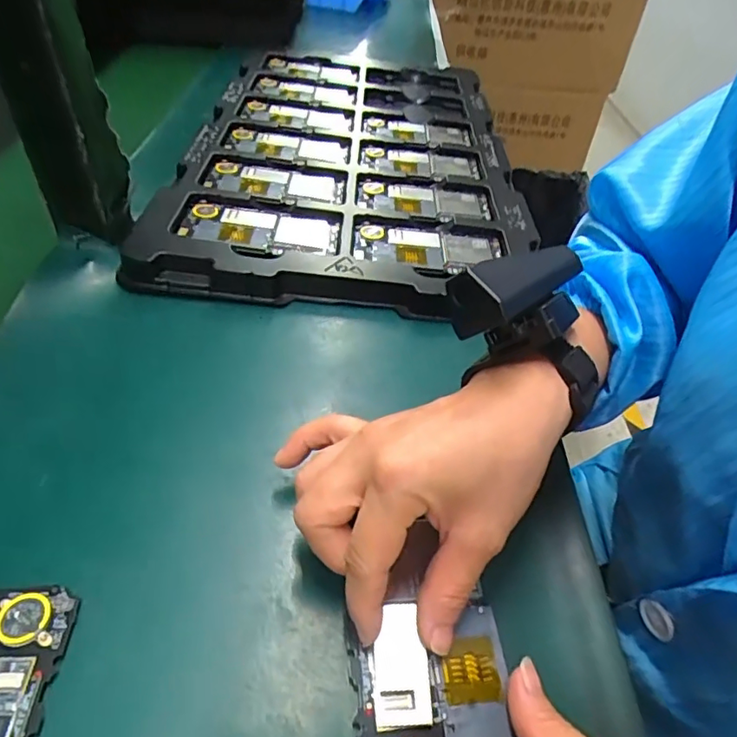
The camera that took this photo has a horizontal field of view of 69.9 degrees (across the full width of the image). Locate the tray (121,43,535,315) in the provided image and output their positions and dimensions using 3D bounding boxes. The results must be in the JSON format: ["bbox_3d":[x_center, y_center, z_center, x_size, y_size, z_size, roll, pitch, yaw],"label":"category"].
[{"bbox_3d":[-0.011,-0.256,0.582,0.324,0.059,0.584,4,45,-4],"label":"tray"}]

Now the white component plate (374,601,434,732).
[{"bbox_3d":[0.014,0.123,0.221,0.022,0.004,0.045,3,56,-5],"label":"white component plate"}]

